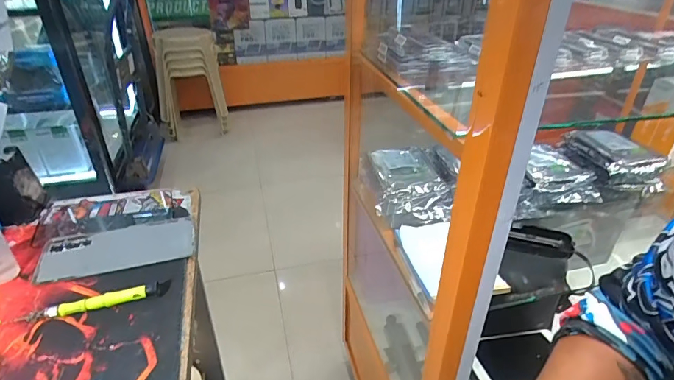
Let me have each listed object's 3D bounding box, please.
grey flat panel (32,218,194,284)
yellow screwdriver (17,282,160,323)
[{"bbox_3d":[-0.244,0.064,0.465,0.155,0.011,0.079,-7,32,-11],"label":"grey flat panel"},{"bbox_3d":[-0.233,0.107,0.391,0.121,0.018,0.014,-10,32,-15],"label":"yellow screwdriver"}]

